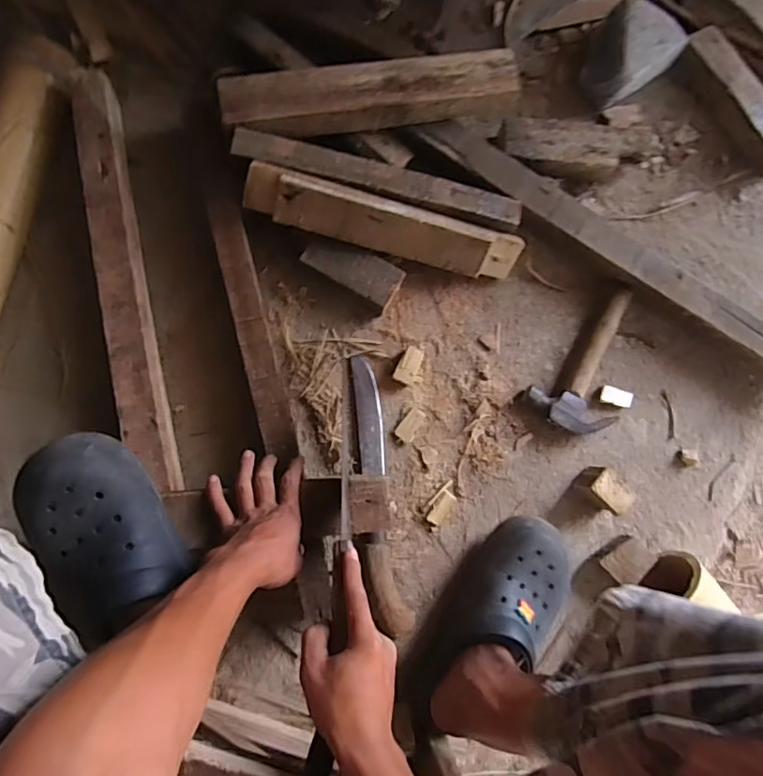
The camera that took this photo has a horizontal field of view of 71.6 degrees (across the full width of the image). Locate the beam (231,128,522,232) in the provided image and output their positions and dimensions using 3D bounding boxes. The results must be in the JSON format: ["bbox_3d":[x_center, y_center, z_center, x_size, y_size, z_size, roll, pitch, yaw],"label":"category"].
[{"bbox_3d":[0.002,-0.263,0.670,0.367,0.023,0.049,12,80,-3],"label":"beam"}]

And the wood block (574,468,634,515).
[{"bbox_3d":[0.297,0.138,0.713,0.043,0.052,0.060,-43,92,-9],"label":"wood block"}]

